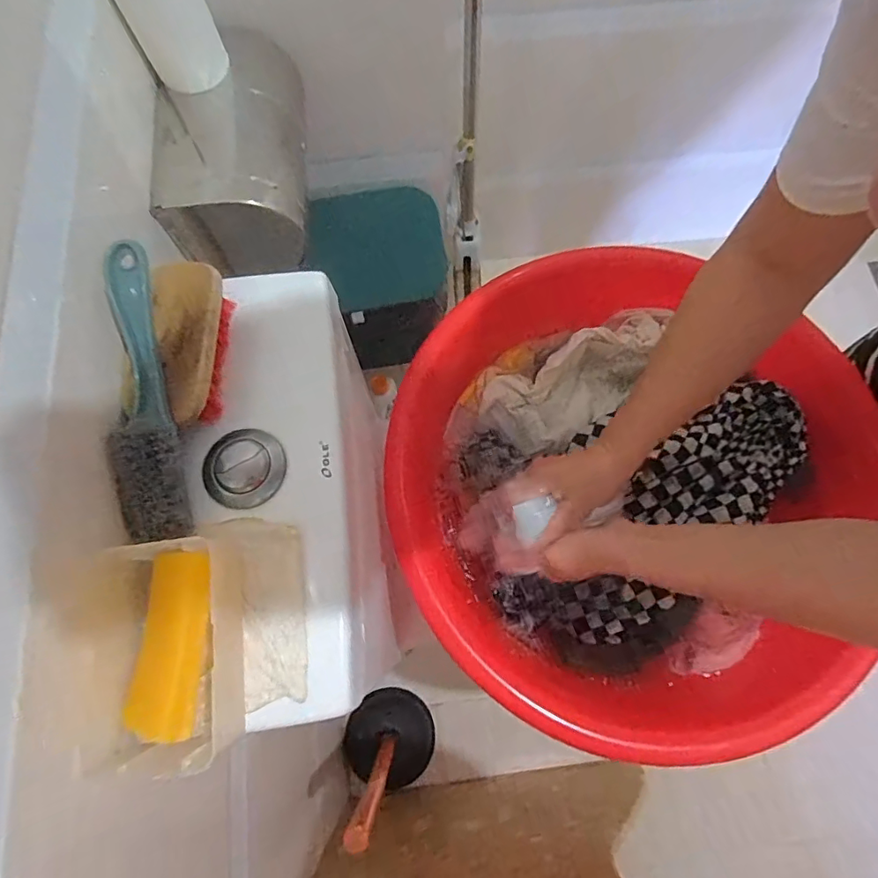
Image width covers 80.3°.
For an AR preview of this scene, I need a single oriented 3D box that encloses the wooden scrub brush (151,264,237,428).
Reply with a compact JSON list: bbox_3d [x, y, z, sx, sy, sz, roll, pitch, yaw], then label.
[{"bbox_3d":[-0.179,-0.069,0.384,0.047,0.035,0.127,-9,74,-3],"label":"wooden scrub brush"}]

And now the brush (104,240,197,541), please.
[{"bbox_3d":[-0.198,-0.031,0.343,0.041,0.028,0.194,-9,87,-3],"label":"brush"}]

